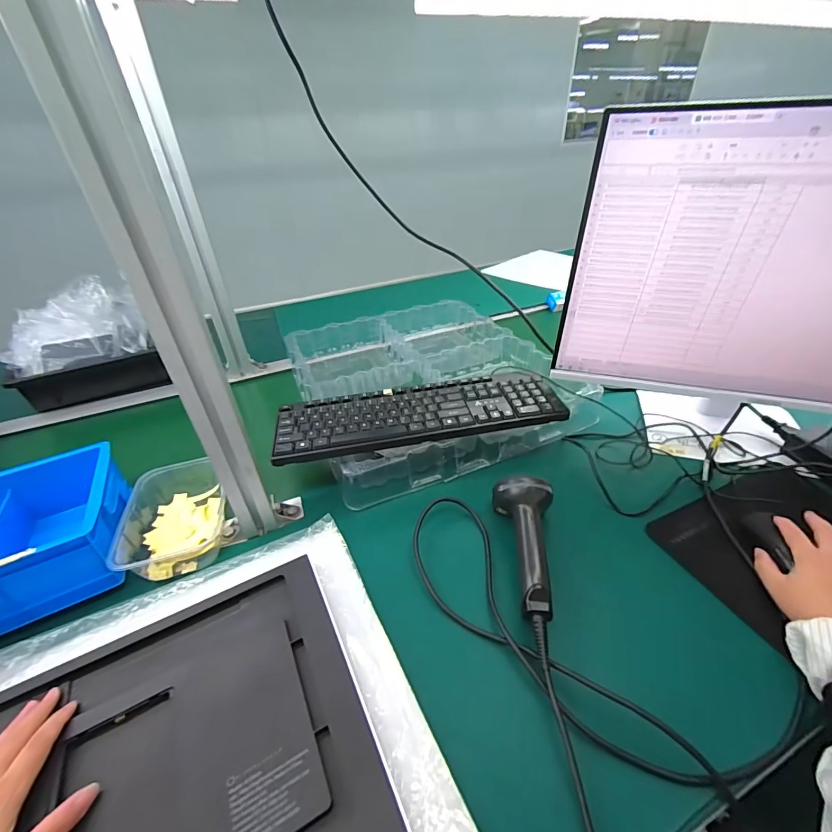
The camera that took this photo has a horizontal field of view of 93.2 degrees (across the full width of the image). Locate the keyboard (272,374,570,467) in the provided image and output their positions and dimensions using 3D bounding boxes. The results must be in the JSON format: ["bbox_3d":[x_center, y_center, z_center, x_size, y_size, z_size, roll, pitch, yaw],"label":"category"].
[{"bbox_3d":[0.006,-0.006,0.569,0.397,0.026,0.112,-9,37,-8],"label":"keyboard"}]

